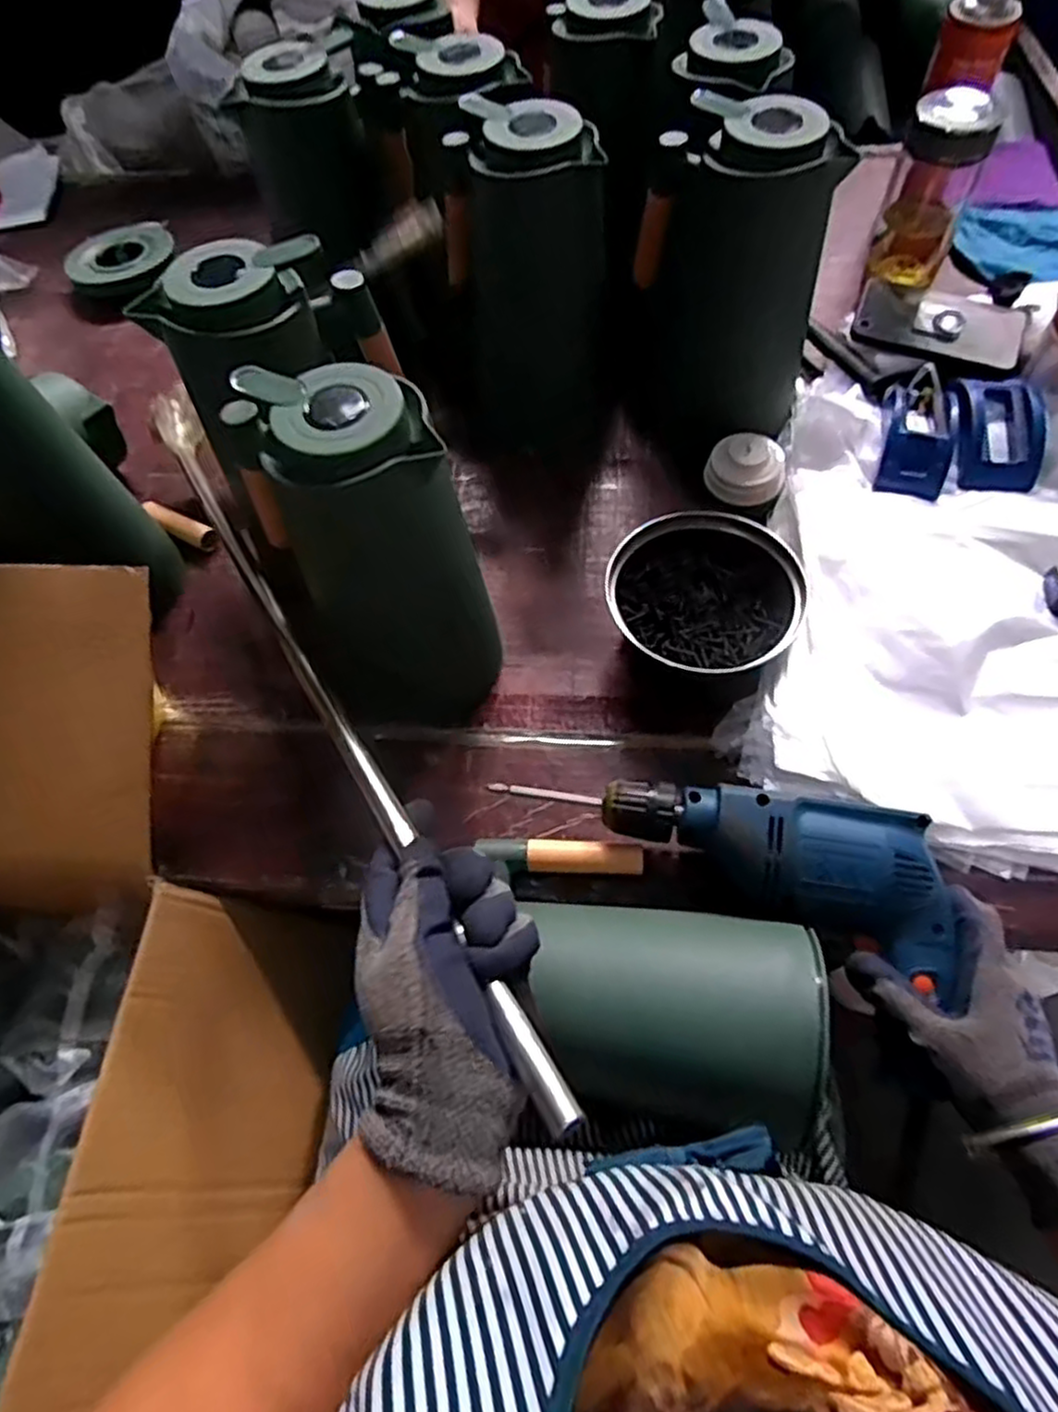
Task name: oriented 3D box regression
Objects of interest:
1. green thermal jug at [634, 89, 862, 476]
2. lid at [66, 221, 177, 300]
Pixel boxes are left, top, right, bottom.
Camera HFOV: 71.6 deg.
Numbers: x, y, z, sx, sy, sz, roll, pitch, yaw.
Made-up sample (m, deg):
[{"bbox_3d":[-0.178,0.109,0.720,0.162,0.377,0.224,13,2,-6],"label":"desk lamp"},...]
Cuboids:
[{"bbox_3d":[0.175,-0.359,0.640,0.127,0.263,0.126,-9,62,-1],"label":"green thermal jug"},{"bbox_3d":[-0.503,-0.552,0.909,0.130,0.028,0.103,-27,64,-10],"label":"lid"}]

